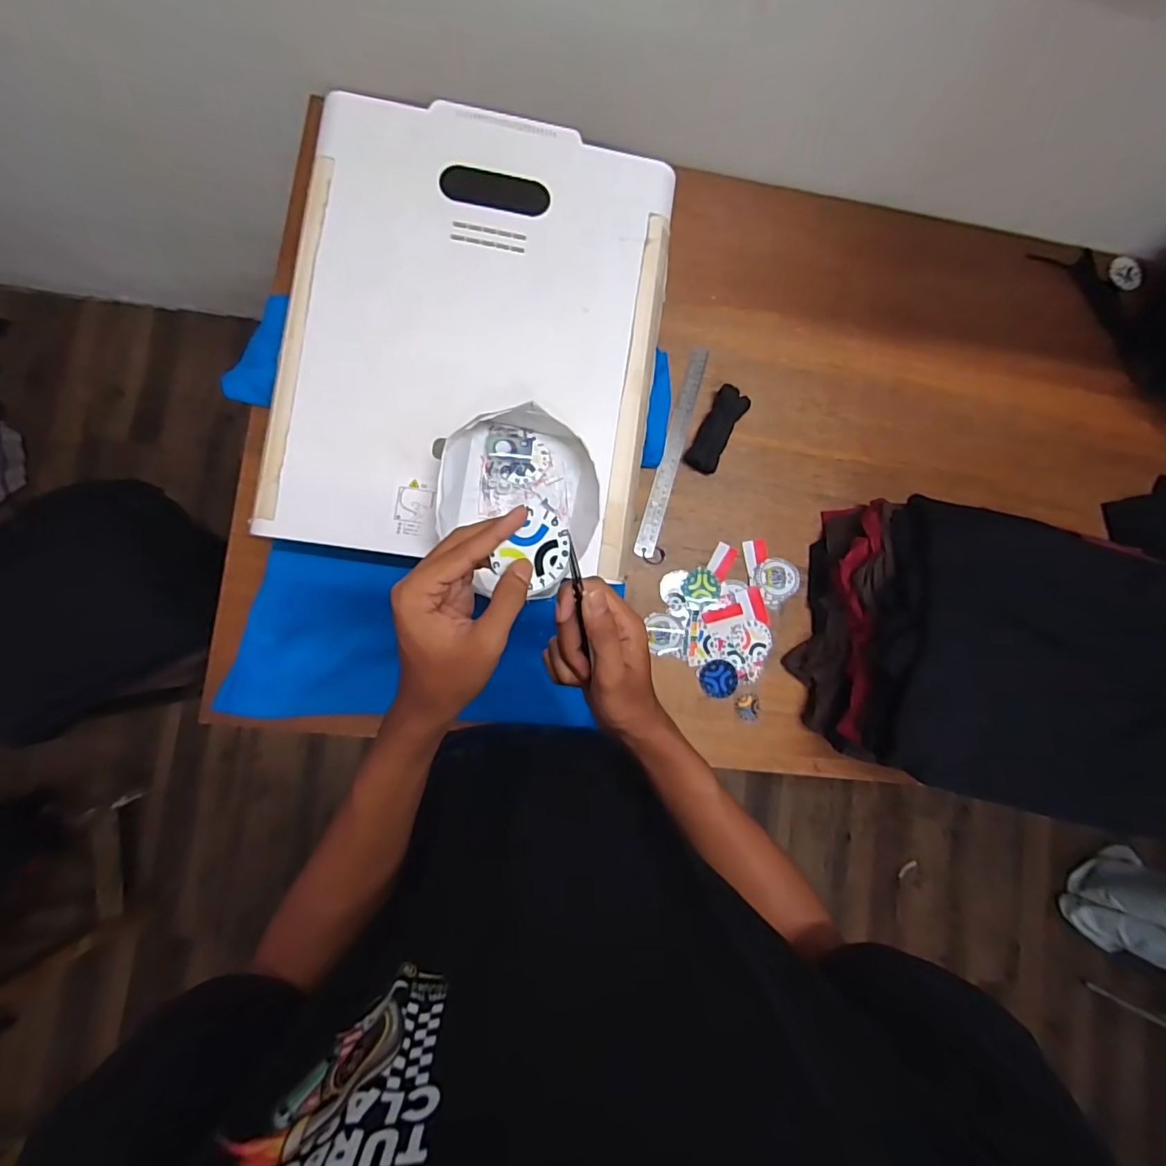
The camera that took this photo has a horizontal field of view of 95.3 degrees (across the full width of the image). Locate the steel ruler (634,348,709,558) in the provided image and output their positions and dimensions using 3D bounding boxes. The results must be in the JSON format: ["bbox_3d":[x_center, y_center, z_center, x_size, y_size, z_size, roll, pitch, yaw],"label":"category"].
[{"bbox_3d":[0.131,-0.194,0.781,0.028,0.007,0.321,16,84,-2],"label":"steel ruler"}]

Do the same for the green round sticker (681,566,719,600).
[{"bbox_3d":[0.171,0.001,0.770,0.054,0.004,0.046,-4,85,-4],"label":"green round sticker"}]

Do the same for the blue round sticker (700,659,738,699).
[{"bbox_3d":[0.195,0.138,0.761,0.055,0.004,0.053,0,92,-4],"label":"blue round sticker"}]

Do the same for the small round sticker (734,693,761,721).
[{"bbox_3d":[0.238,0.178,0.764,0.036,0.004,0.038,0,85,-3],"label":"small round sticker"}]

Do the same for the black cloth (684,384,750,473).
[{"bbox_3d":[0.196,-0.222,0.775,0.047,0.027,0.123,28,84,-1],"label":"black cloth"}]

